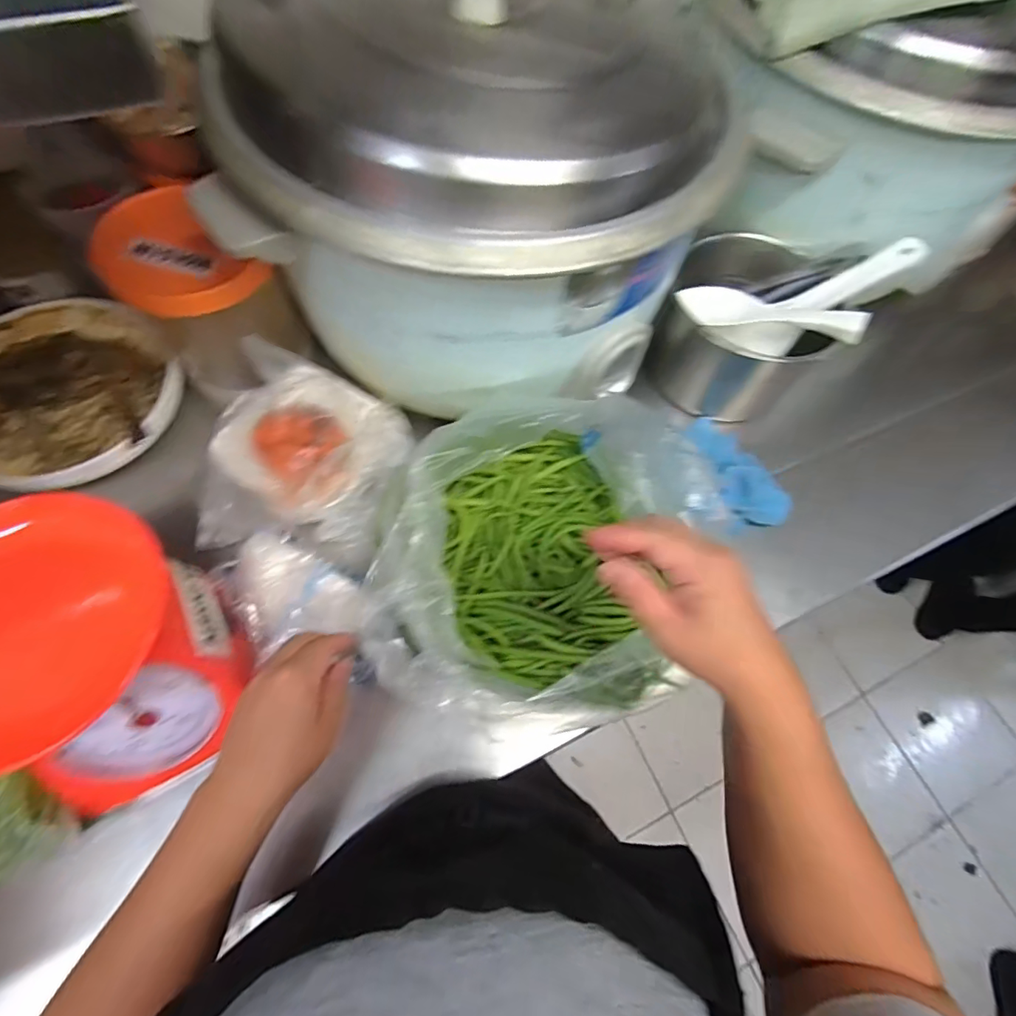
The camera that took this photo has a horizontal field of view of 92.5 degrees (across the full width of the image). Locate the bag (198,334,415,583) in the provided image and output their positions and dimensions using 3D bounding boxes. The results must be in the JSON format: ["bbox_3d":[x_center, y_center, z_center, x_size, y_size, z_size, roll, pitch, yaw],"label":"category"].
[{"bbox_3d":[-0.193,-0.049,0.486,0.186,0.079,0.196,11,65,2],"label":"bag"}]

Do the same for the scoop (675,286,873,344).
[{"bbox_3d":[0.283,-0.213,0.532,0.187,0.028,0.081,20,65,25],"label":"scoop"}]

